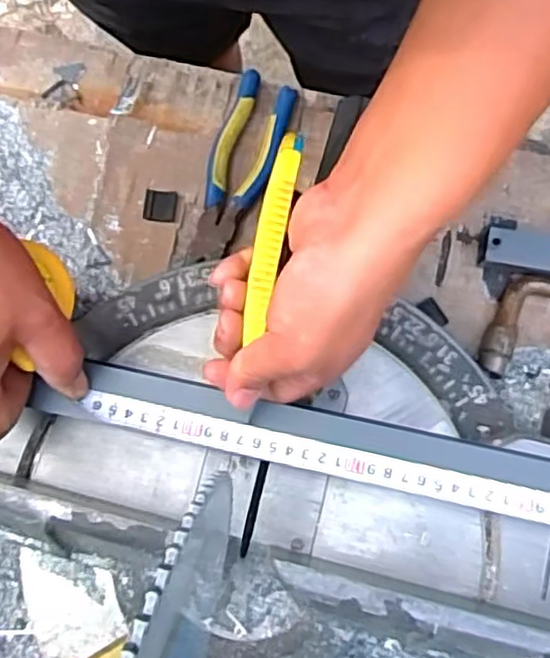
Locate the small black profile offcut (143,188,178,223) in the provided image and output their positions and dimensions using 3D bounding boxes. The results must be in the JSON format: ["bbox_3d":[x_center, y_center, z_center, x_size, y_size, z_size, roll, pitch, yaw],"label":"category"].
[{"bbox_3d":[-0.093,-0.099,0.567,0.028,0.005,0.026,9,79,3],"label":"small black profile offcut"}]

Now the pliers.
[{"bbox_3d":[-0.024,-0.129,0.561,0.058,0.020,0.154,7,79,3],"label":"pliers"}]

